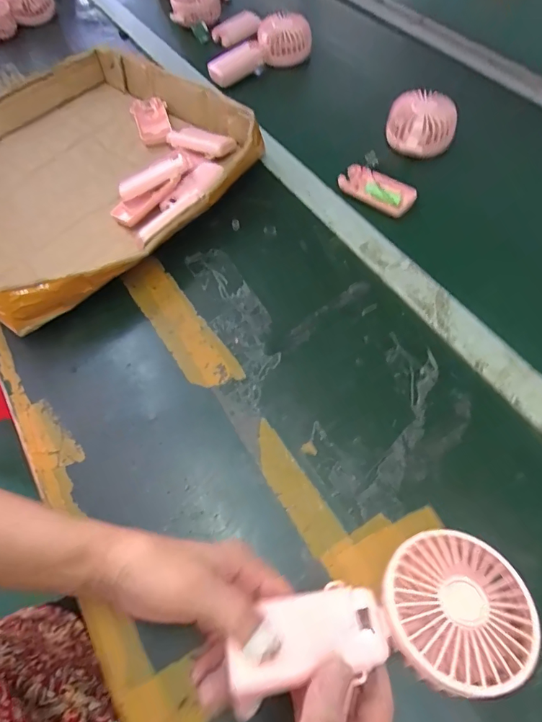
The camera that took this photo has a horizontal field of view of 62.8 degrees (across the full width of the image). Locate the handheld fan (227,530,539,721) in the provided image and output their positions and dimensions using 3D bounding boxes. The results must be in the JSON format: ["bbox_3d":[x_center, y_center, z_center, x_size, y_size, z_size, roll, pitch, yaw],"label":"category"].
[{"bbox_3d":[0.066,0.153,0.255,0.177,0.027,0.079,-10,59,-8],"label":"handheld fan"}]

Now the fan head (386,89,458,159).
[{"bbox_3d":[0.202,-0.317,0.597,0.086,0.045,0.086,9,60,8],"label":"fan head"}]

